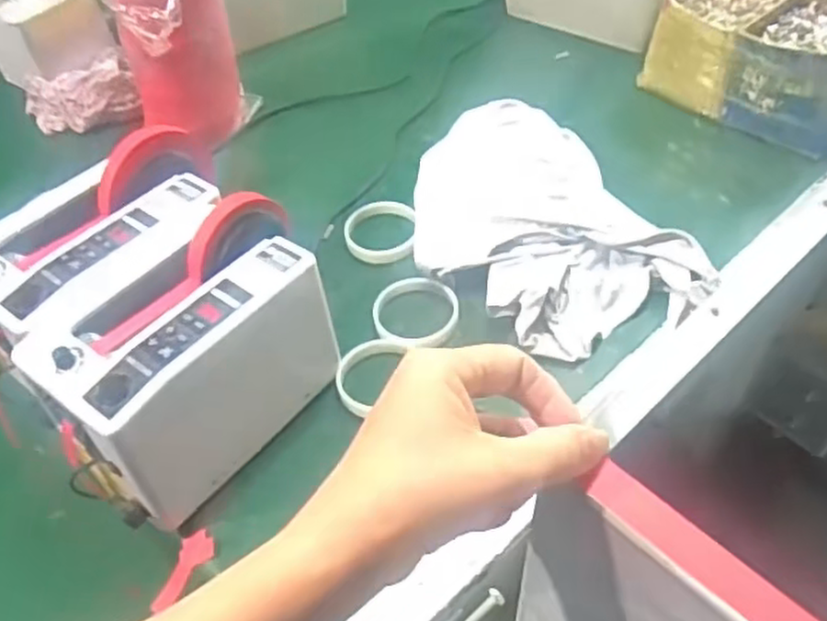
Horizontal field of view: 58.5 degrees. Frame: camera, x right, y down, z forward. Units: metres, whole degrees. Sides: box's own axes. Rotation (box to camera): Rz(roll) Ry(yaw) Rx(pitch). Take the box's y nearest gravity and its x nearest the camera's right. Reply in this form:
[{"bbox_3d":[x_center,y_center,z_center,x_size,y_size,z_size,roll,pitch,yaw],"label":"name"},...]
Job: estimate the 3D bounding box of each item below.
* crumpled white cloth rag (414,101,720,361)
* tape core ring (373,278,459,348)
[{"bbox_3d":[0.127,-0.097,0.788,0.251,0.041,0.357,-21,51,-12],"label":"crumpled white cloth rag"},{"bbox_3d":[0.002,0.001,0.734,0.082,0.015,0.079,-3,49,3],"label":"tape core ring"}]

